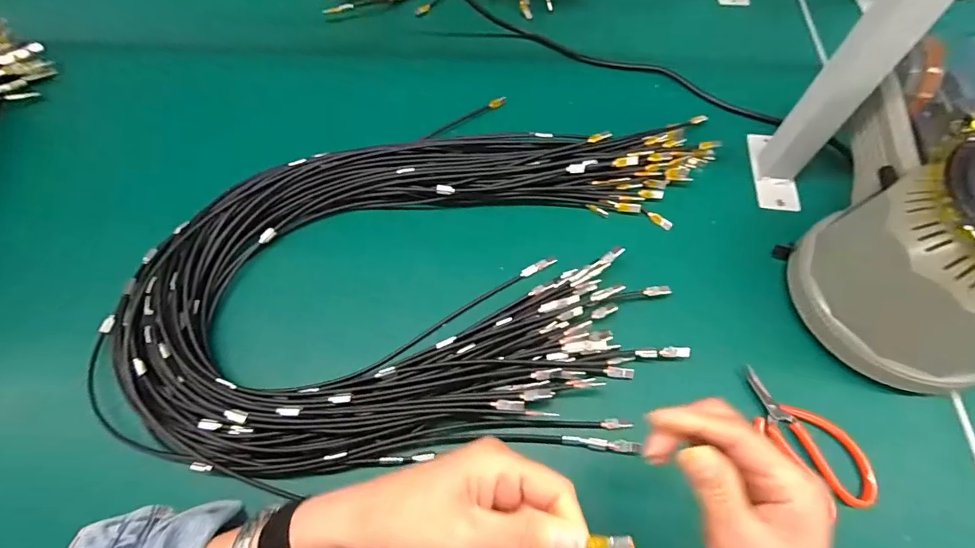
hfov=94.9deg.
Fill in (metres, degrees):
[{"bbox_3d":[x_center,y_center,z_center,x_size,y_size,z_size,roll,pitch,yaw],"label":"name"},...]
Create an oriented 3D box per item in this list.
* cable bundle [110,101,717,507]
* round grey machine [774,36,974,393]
[{"bbox_3d":[-0.061,-0.013,0.414,0.481,0.040,0.409,11,64,8],"label":"cable bundle"},{"bbox_3d":[0.357,-0.053,0.352,0.144,0.146,0.254,26,67,14],"label":"round grey machine"}]

